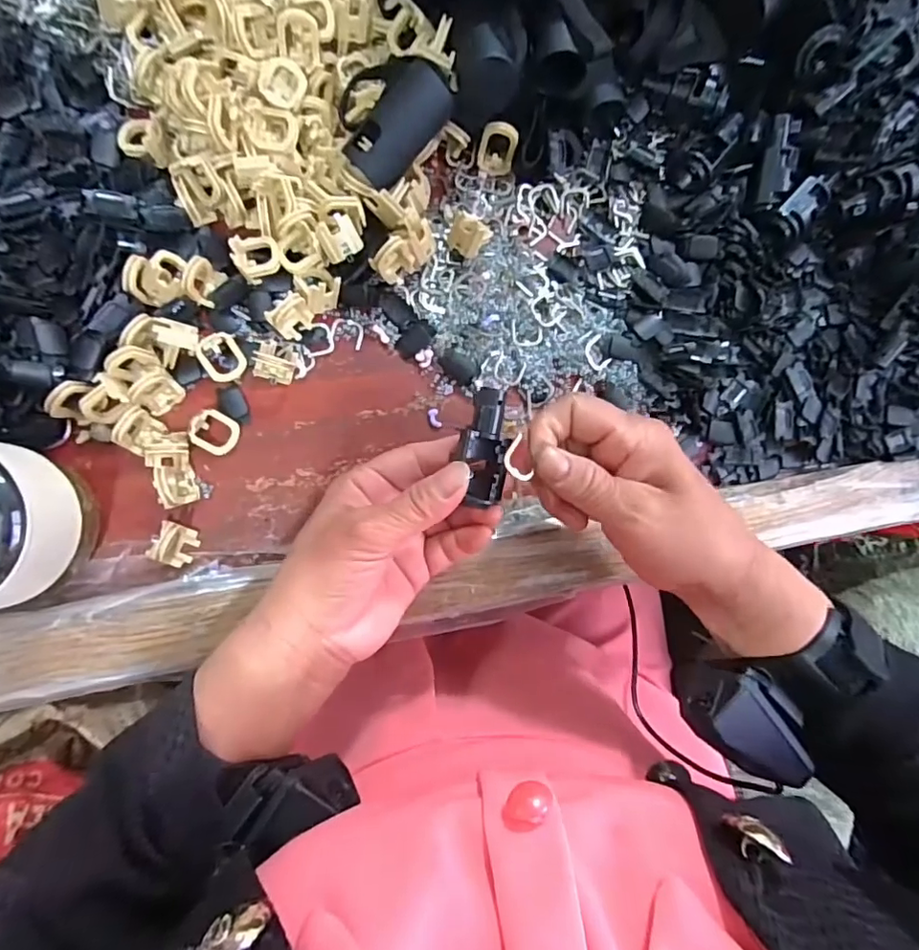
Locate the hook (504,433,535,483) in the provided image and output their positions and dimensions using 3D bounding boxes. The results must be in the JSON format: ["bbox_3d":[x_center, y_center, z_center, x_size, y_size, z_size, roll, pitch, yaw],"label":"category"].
[{"bbox_3d":[0.025,-0.006,0.238,0.011,0.007,0.020,-23,91,-7],"label":"hook"}]

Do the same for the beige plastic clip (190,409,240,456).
[{"bbox_3d":[-0.135,-0.024,0.296,0.025,0.008,0.022,28,79,-31],"label":"beige plastic clip"}]

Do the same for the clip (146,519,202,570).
[{"bbox_3d":[-0.151,0.038,0.284,0.016,0.024,0.022,20,86,-6],"label":"clip"}]

